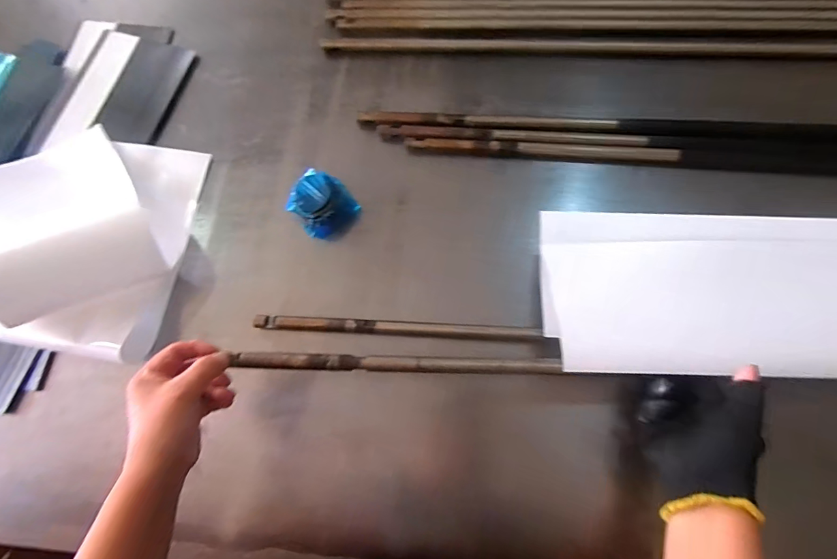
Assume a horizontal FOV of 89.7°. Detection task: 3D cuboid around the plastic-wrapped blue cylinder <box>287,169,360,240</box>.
[{"bbox_3d":[-0.118,-0.097,0.543,0.073,0.069,0.077,-1,76,4],"label":"plastic-wrapped blue cylinder"}]

